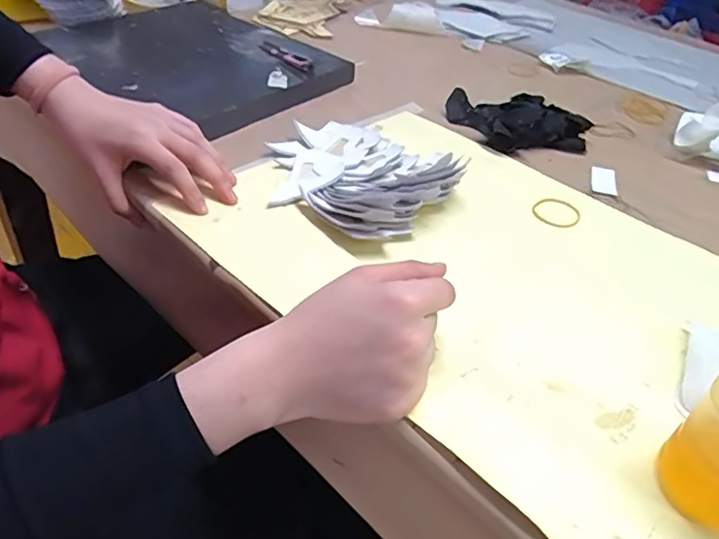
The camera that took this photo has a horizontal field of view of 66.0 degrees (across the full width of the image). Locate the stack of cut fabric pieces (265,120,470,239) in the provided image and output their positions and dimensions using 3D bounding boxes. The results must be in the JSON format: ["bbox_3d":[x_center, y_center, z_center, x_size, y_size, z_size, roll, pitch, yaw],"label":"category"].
[{"bbox_3d":[-0.006,-0.092,0.491,0.180,0.042,0.141,25,44,21],"label":"stack of cut fabric pieces"}]

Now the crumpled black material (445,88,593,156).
[{"bbox_3d":[0.173,-0.166,0.603,0.130,0.037,0.108,-3,41,-11],"label":"crumpled black material"}]

